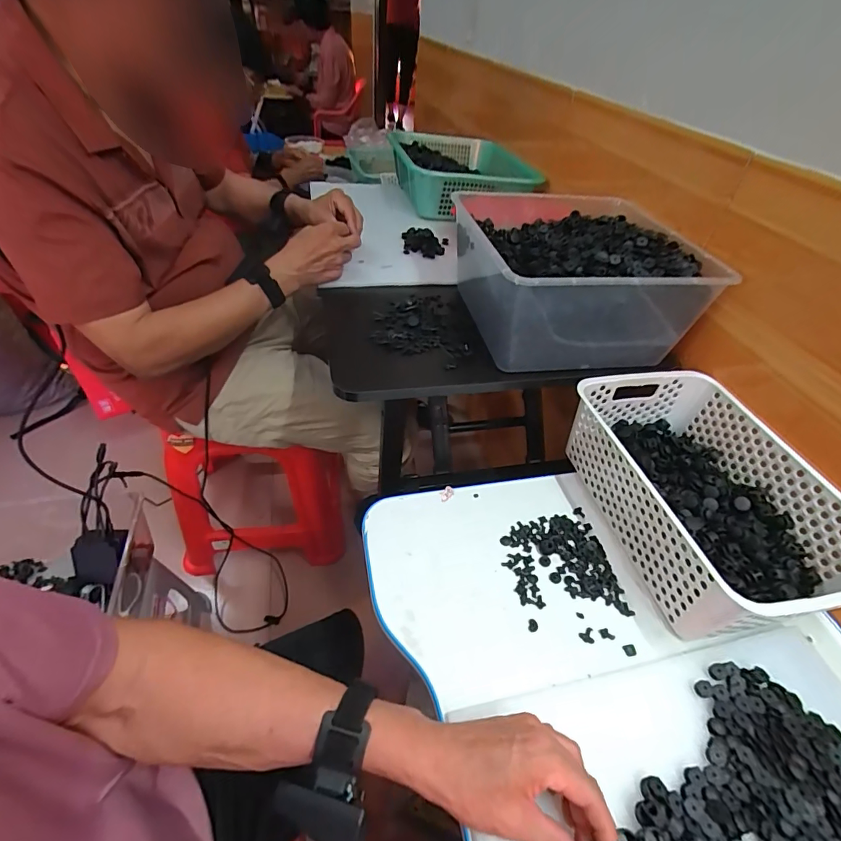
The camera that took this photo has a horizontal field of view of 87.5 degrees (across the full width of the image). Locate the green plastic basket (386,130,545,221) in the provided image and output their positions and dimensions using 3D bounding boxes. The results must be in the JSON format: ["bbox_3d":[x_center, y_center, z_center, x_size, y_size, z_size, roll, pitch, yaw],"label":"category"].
[{"bbox_3d":[0.084,-0.583,1.035,0.268,0.089,0.404,-5,45,-11],"label":"green plastic basket"}]

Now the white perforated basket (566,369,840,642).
[{"bbox_3d":[0.325,0.084,0.513,0.197,0.110,0.303,-6,45,-12],"label":"white perforated basket"}]

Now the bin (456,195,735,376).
[{"bbox_3d":[0.212,-0.215,0.646,0.295,0.142,0.318,-3,44,-9],"label":"bin"}]

